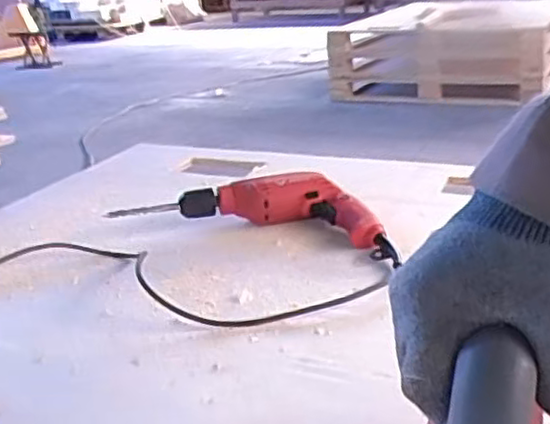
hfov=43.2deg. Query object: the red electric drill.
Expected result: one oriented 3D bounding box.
[{"bbox_3d":[-0.016,-0.005,0.921,0.377,0.062,0.144,5,23,20],"label":"red electric drill"}]

